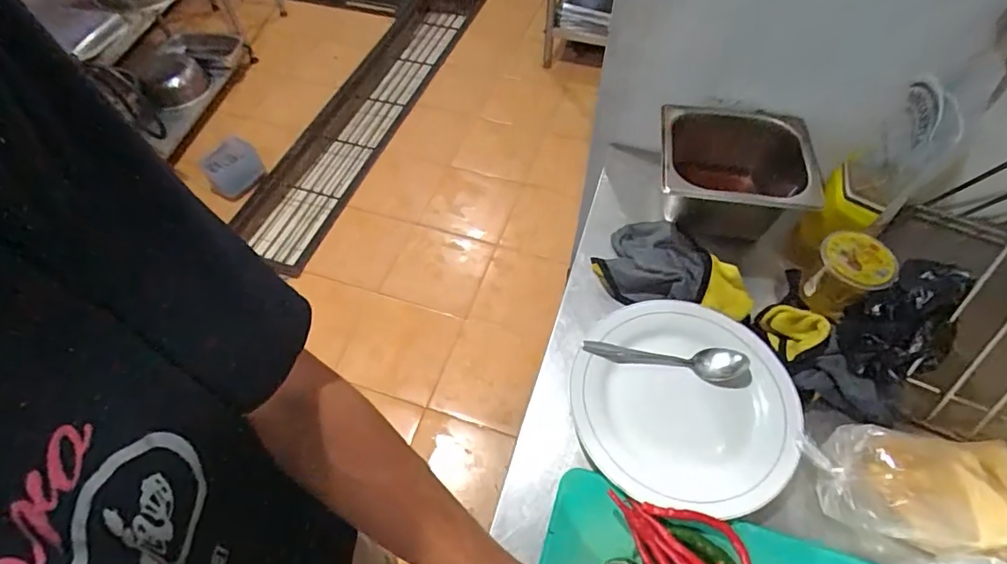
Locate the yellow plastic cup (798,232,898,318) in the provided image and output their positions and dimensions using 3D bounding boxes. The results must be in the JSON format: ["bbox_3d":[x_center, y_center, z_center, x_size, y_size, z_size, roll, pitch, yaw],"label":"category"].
[{"bbox_3d":[0.358,-0.007,0.546,0.068,0.070,0.059,34,63,23],"label":"yellow plastic cup"}]

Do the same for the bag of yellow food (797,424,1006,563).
[{"bbox_3d":[0.368,0.180,0.434,0.177,0.069,0.108,3,55,4],"label":"bag of yellow food"}]

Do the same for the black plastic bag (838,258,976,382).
[{"bbox_3d":[0.380,0.037,0.495,0.106,0.081,0.086,-19,59,-12],"label":"black plastic bag"}]

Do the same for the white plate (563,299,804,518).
[{"bbox_3d":[0.182,0.118,0.527,0.214,0.020,0.212,-1,55,1],"label":"white plate"}]

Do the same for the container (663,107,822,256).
[{"bbox_3d":[0.274,-0.124,0.639,0.173,0.103,0.145,9,56,8],"label":"container"}]

